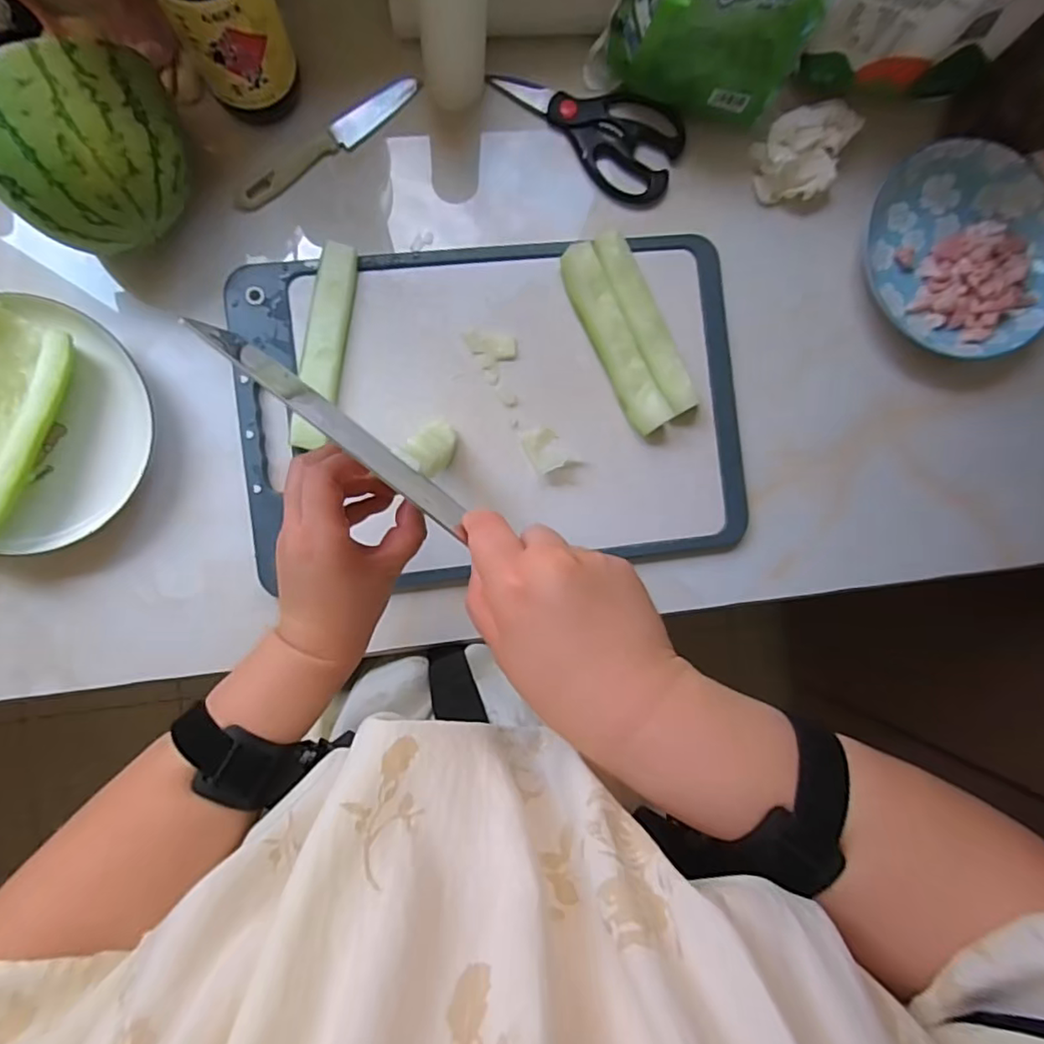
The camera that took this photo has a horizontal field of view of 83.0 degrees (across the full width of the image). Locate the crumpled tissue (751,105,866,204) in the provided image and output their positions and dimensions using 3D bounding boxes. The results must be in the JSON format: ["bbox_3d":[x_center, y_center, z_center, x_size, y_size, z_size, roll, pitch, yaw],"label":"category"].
[{"bbox_3d":[0.256,-0.333,0.525,0.099,0.030,0.070,-38,93,-2],"label":"crumpled tissue"}]

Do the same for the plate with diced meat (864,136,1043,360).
[{"bbox_3d":[0.410,-0.251,0.547,0.176,0.041,0.191,0,90,-7],"label":"plate with diced meat"}]

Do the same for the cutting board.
[{"bbox_3d":[-0.019,-0.099,0.511,0.427,0.016,0.273,-5,90,-6],"label":"cutting board"}]

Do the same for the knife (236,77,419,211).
[{"bbox_3d":[-0.164,-0.327,0.505,0.187,0.017,0.029,-37,94,-5],"label":"knife"}]

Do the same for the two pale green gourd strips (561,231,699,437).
[{"bbox_3d":[0.094,-0.165,0.515,0.066,0.022,0.164,-28,94,-6],"label":"two pale green gourd strips"}]

